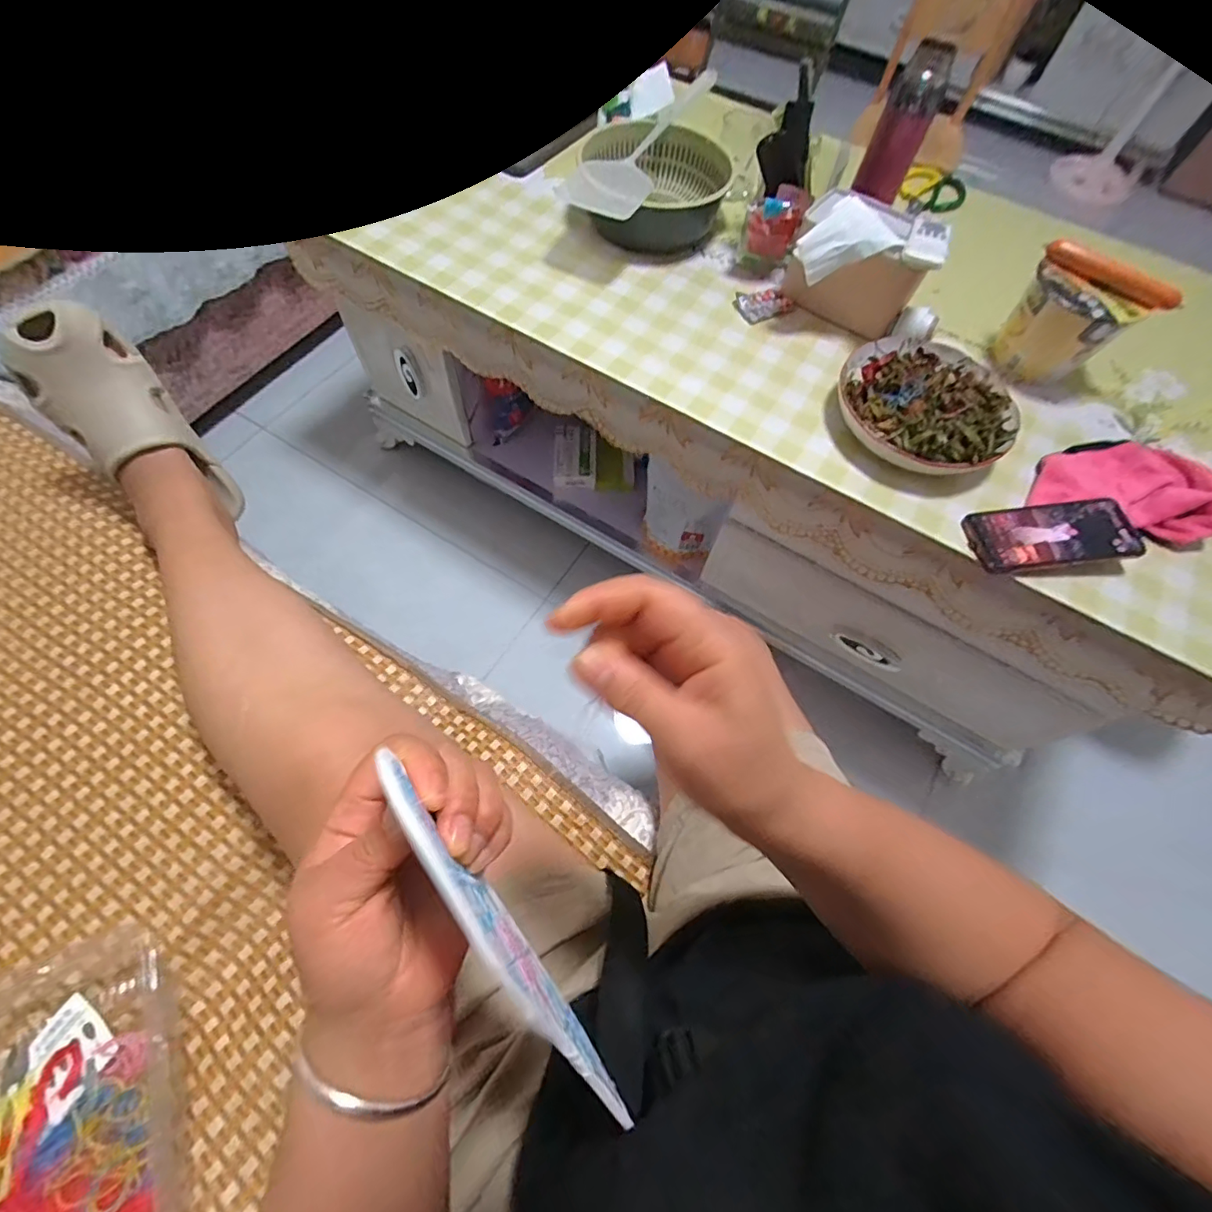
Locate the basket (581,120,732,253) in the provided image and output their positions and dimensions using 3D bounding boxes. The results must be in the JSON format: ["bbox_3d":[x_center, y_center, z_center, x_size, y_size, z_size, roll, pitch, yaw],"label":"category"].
[{"bbox_3d":[0.075,-0.634,0.788,0.195,0.083,0.179,1,65,-3],"label":"basket"}]

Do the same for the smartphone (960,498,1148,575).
[{"bbox_3d":[0.493,-0.079,0.574,0.170,0.016,0.078,-9,62,-4],"label":"smartphone"}]

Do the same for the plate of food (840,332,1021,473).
[{"bbox_3d":[0.391,-0.250,0.639,0.209,0.046,0.209,1,65,-3],"label":"plate of food"}]

